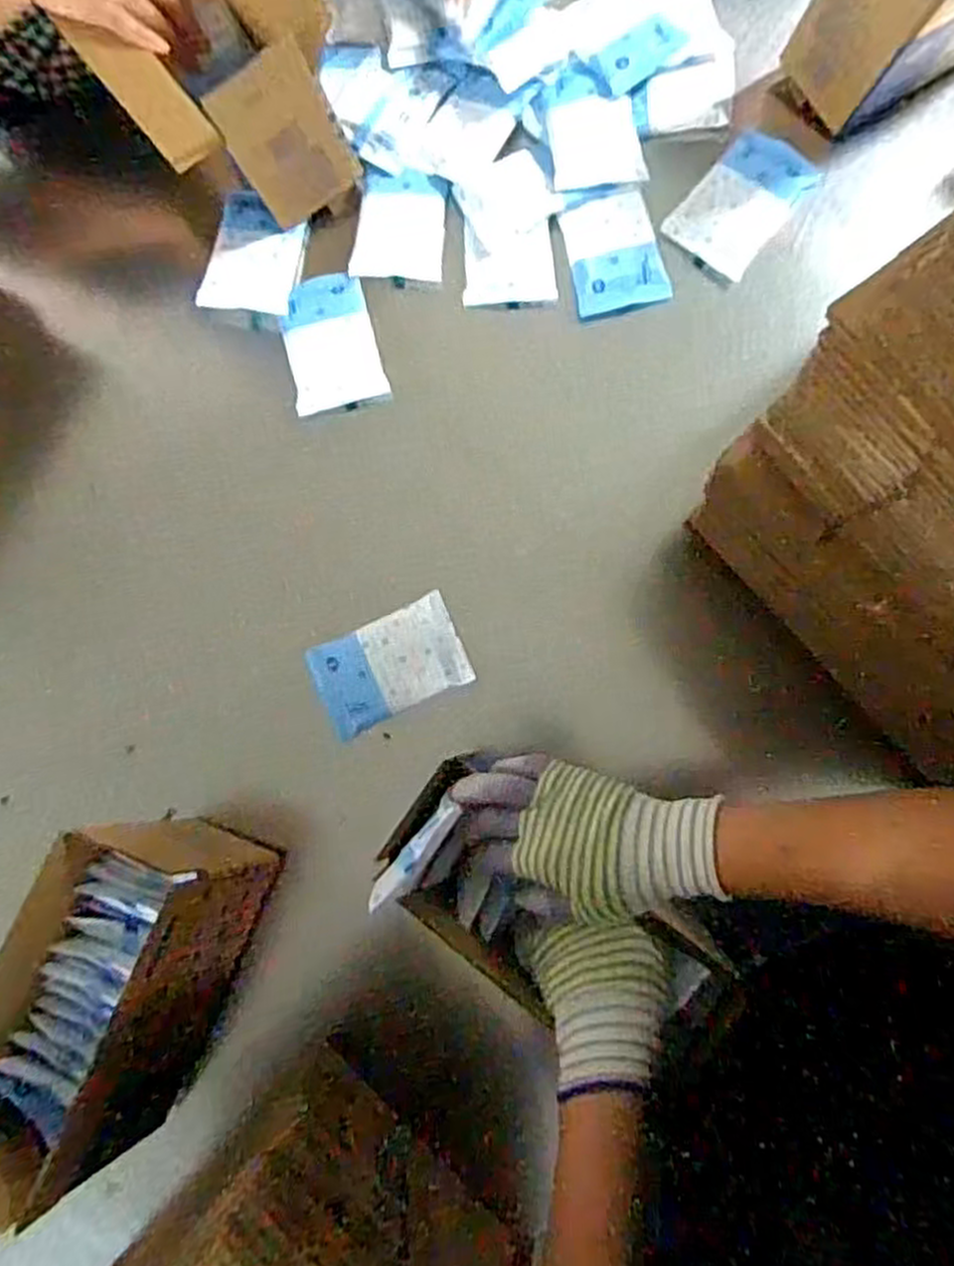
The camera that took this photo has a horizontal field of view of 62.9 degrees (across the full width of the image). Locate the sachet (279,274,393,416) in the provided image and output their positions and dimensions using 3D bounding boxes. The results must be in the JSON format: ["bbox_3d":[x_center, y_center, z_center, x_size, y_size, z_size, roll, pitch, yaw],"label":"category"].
[{"bbox_3d":[-0.141,-0.278,0.743,0.083,0.012,0.132,-17,83,2],"label":"sachet"}]

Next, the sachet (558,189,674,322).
[{"bbox_3d":[0.127,-0.355,0.732,0.085,0.023,0.101,-16,83,2],"label":"sachet"}]

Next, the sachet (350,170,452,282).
[{"bbox_3d":[-0.074,-0.400,0.765,0.089,0.011,0.106,5,84,4],"label":"sachet"}]

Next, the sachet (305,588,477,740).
[{"bbox_3d":[-0.079,0.029,0.698,0.134,0.019,0.084,-25,83,1],"label":"sachet"}]

